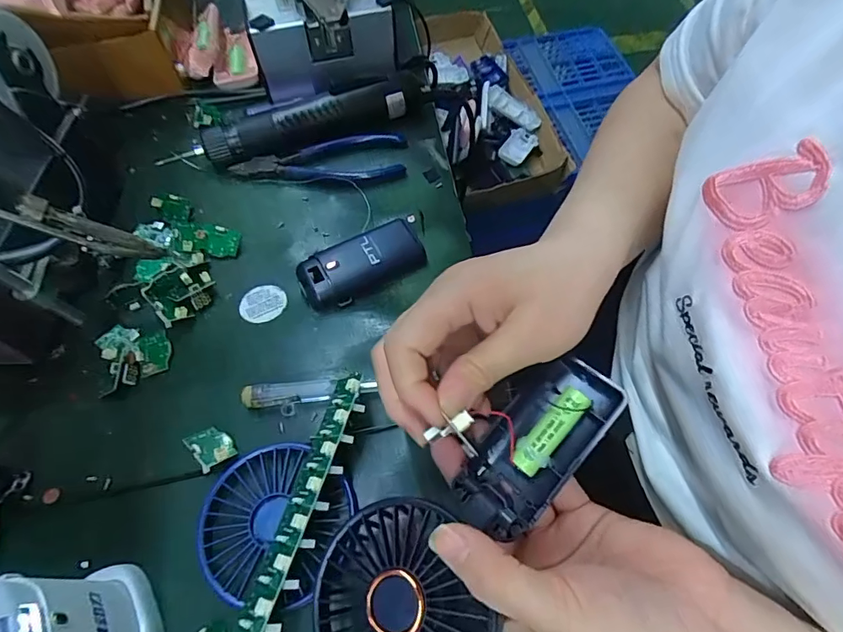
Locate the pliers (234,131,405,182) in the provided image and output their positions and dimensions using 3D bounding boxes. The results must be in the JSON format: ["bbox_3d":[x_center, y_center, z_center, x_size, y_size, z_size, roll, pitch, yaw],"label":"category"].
[{"bbox_3d":[-0.088,-0.133,0.419,0.151,0.014,0.052,-11,60,-4],"label":"pliers"}]

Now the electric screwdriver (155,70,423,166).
[{"bbox_3d":[-0.107,-0.171,0.423,0.225,0.040,0.030,-20,61,-9],"label":"electric screwdriver"}]

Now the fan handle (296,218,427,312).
[{"bbox_3d":[-0.046,-0.039,0.357,0.093,0.018,0.044,-30,63,-14],"label":"fan handle"}]

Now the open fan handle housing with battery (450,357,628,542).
[{"bbox_3d":[0.057,0.064,0.243,0.046,0.018,0.094,41,87,22],"label":"open fan handle housing with battery"}]

